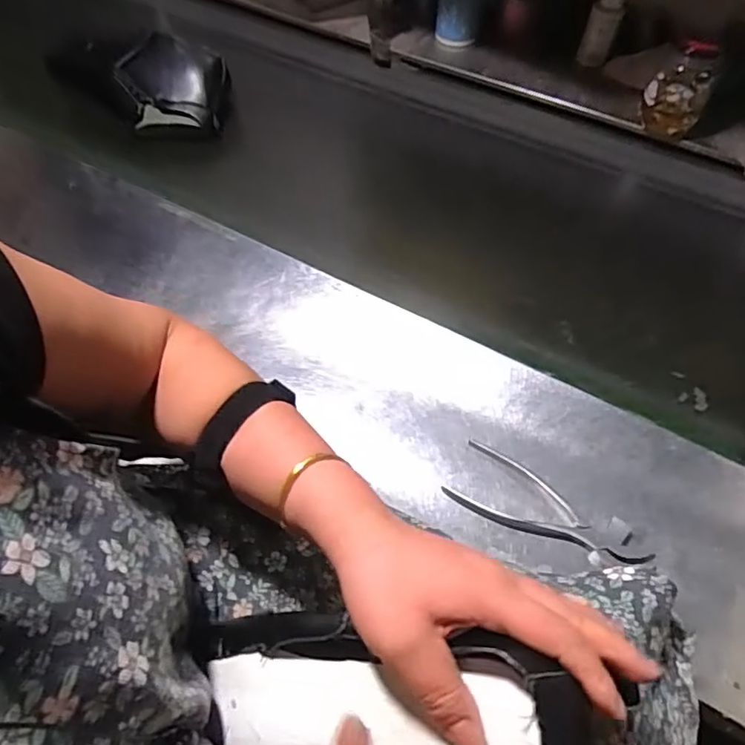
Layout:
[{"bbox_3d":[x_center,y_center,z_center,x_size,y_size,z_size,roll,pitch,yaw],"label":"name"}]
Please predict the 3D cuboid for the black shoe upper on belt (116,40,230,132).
[{"bbox_3d":[-0.298,-0.427,0.878,0.147,0.097,0.108,-3,60,1],"label":"black shoe upper on belt"}]

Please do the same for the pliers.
[{"bbox_3d":[0.165,0.135,0.559,0.186,0.008,0.067,28,65,17],"label":"pliers"}]

